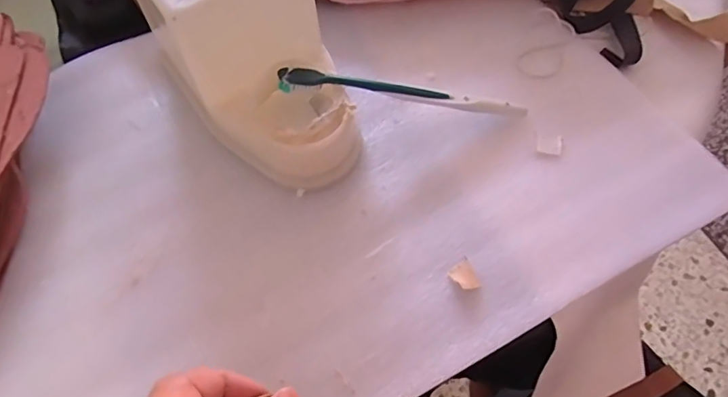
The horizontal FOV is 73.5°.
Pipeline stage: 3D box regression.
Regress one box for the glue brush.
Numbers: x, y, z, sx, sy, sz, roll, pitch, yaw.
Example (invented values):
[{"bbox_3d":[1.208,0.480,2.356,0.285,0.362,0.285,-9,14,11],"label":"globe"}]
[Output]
[{"bbox_3d":[0.031,-0.076,0.357,0.184,0.014,0.014,6,61,-13],"label":"glue brush"}]

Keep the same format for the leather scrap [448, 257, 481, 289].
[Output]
[{"bbox_3d":[0.064,0.049,0.312,0.016,0.006,0.020,-23,64,-10],"label":"leather scrap"}]

